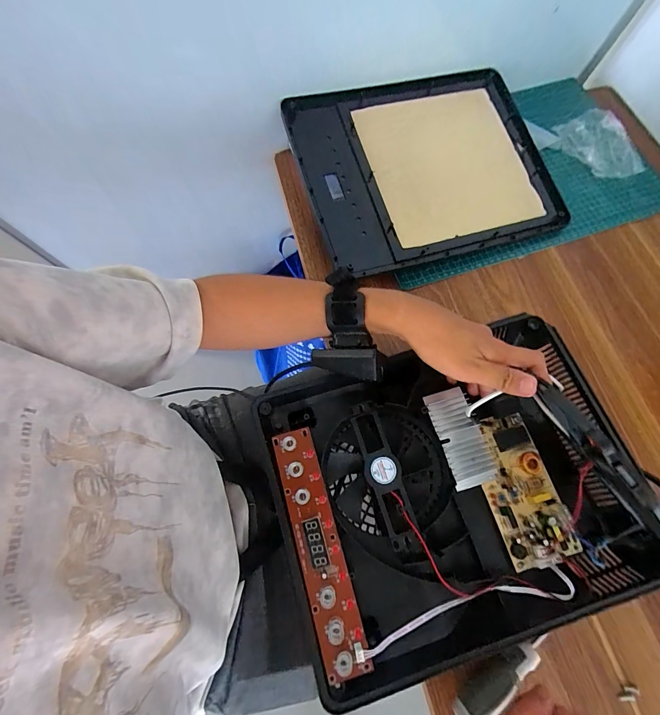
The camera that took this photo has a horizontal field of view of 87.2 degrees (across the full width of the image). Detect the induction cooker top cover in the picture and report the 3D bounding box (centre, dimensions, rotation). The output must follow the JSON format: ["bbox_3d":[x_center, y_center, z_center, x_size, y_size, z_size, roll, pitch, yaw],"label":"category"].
[{"bbox_3d":[0.134,-0.271,0.489,0.341,0.023,0.283,-14,78,-7],"label":"induction cooker top cover"}]

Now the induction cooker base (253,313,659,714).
[{"bbox_3d":[0.126,0.118,0.348,0.349,0.057,0.272,-16,72,-7],"label":"induction cooker base"}]

